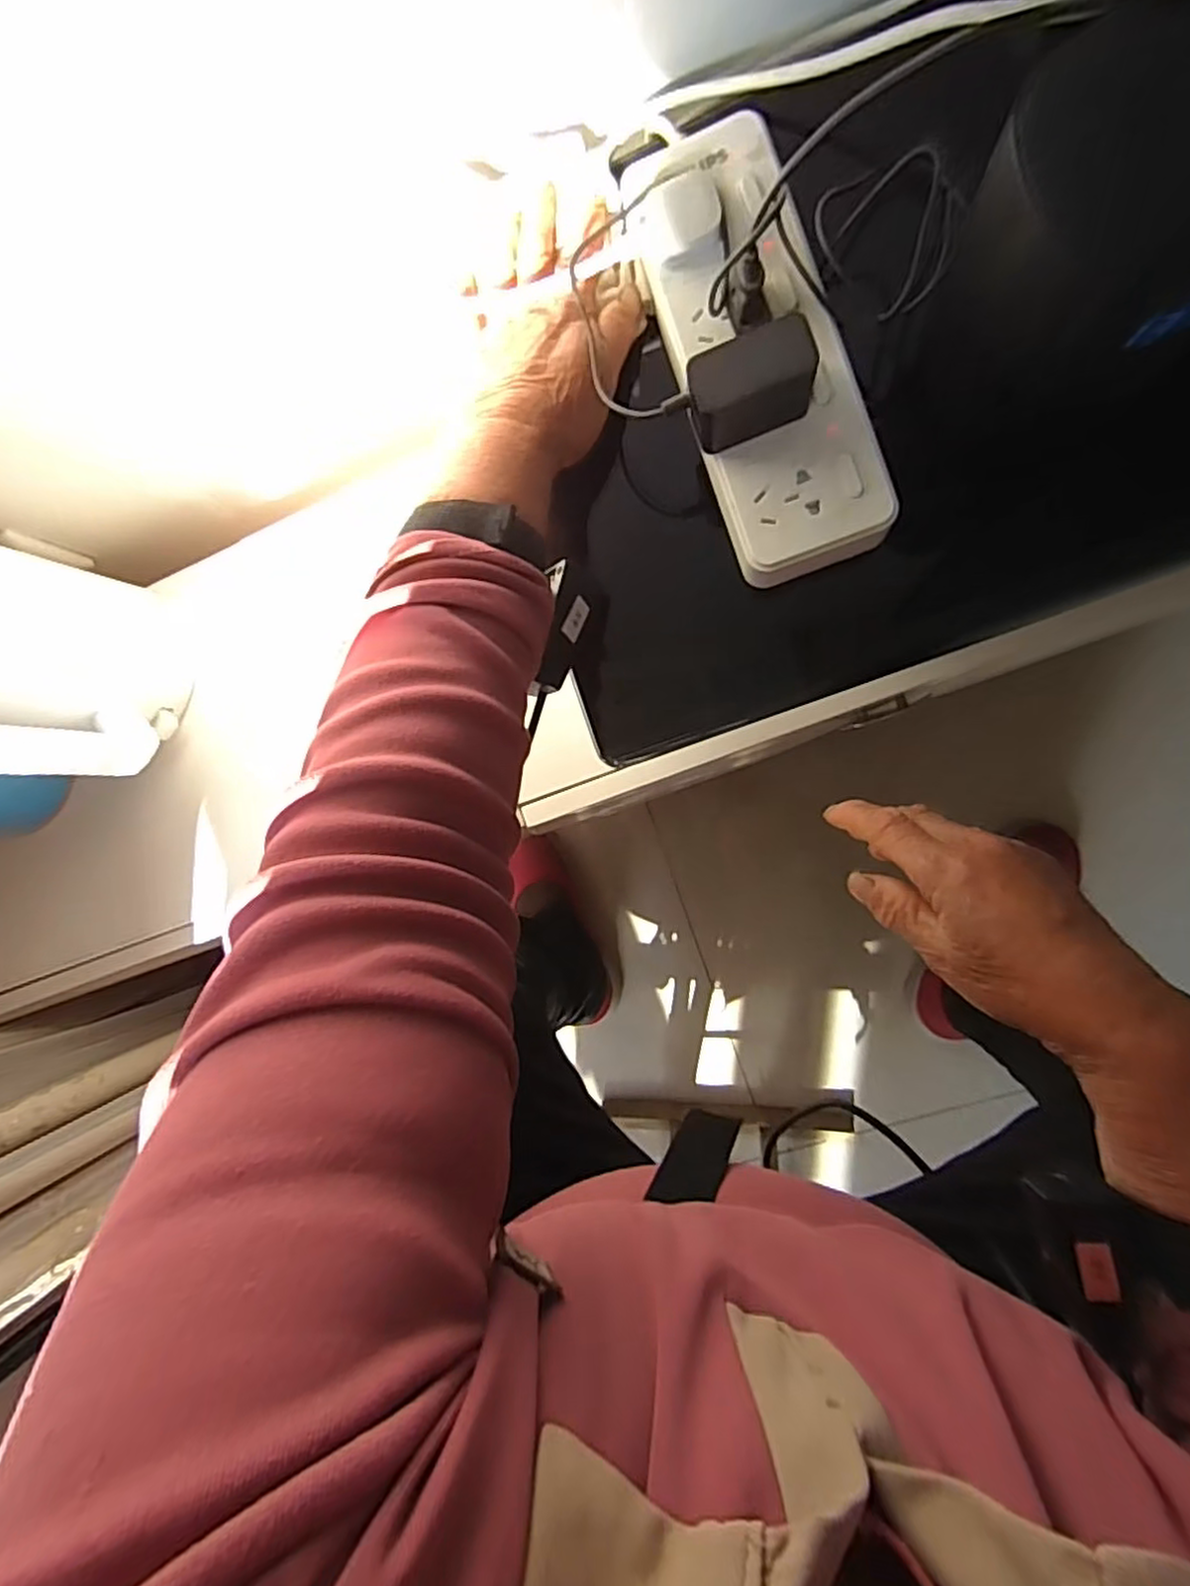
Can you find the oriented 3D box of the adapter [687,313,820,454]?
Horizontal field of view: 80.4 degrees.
[{"bbox_3d":[0.074,-0.190,0.331,0.059,0.047,0.027,-24,88,10],"label":"adapter"}]

